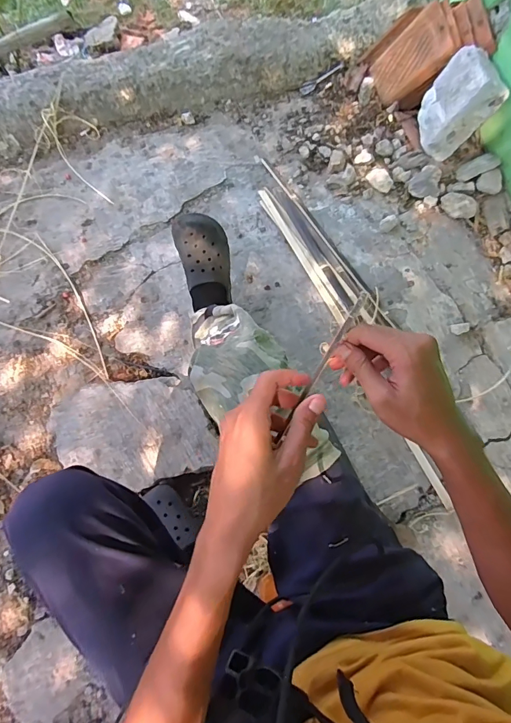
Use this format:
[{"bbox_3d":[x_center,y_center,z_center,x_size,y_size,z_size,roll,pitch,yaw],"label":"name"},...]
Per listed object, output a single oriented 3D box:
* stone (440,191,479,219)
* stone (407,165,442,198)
[{"bbox_3d":[0.602,-0.459,1.194,0.107,0.042,0.052,20,69,6],"label":"stone"},{"bbox_3d":[0.513,-0.539,1.207,0.087,0.056,0.083,25,69,8],"label":"stone"}]

